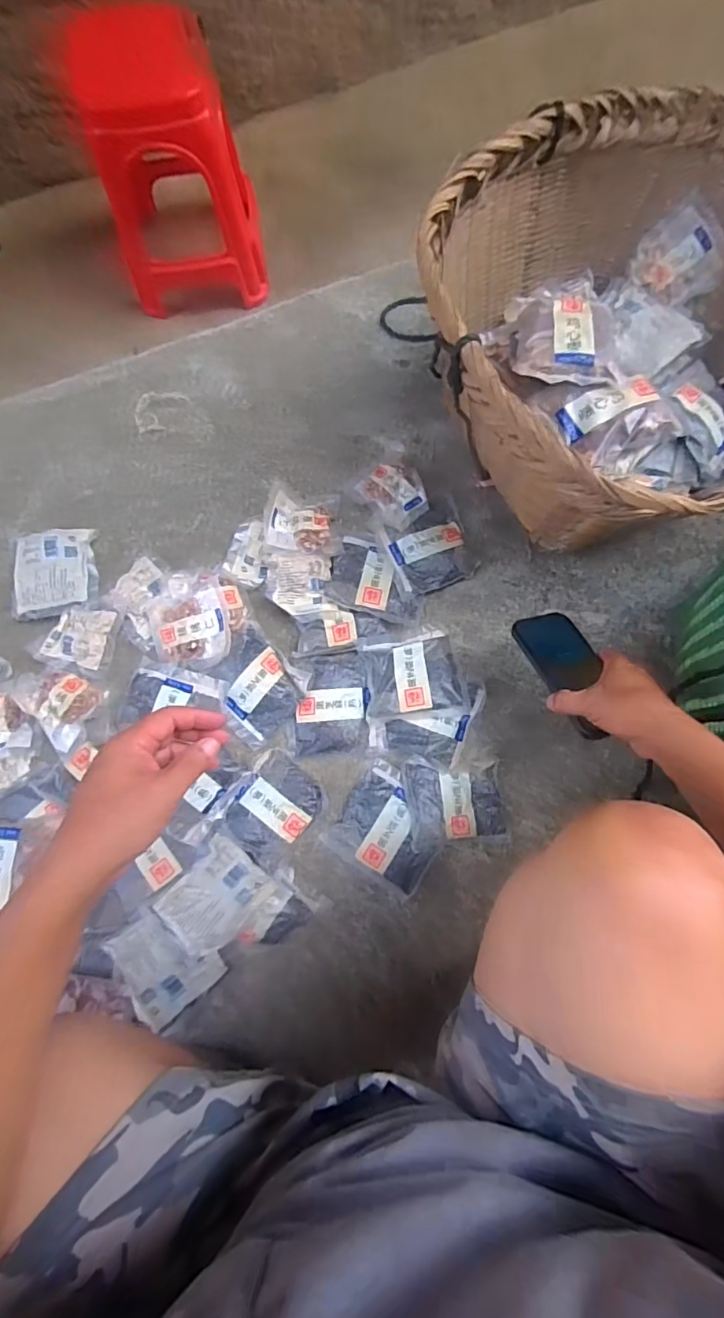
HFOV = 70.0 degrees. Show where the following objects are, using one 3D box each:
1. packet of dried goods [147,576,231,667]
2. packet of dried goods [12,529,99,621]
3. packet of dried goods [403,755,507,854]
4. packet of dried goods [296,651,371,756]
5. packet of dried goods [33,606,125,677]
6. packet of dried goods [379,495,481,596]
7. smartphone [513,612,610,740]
[{"bbox_3d":[-0.253,-0.058,0.757,0.111,0.023,0.140,-14,80,-2],"label":"packet of dried goods"},{"bbox_3d":[-0.460,-0.129,0.777,0.127,0.027,0.133,-5,80,-1],"label":"packet of dried goods"},{"bbox_3d":[0.130,0.193,0.712,0.130,0.027,0.117,-6,80,-1],"label":"packet of dried goods"},{"bbox_3d":[-0.042,0.062,0.739,0.104,0.023,0.142,-1,79,0],"label":"packet of dried goods"},{"bbox_3d":[-0.414,-0.033,0.758,0.101,0.018,0.098,15,80,3],"label":"packet of dried goods"},{"bbox_3d":[0.104,-0.166,0.781,0.123,0.033,0.127,-20,80,-3],"label":"packet of dried goods"},{"bbox_3d":[0.246,0.013,0.602,0.072,0.017,0.165,-21,59,-4],"label":"smartphone"}]

